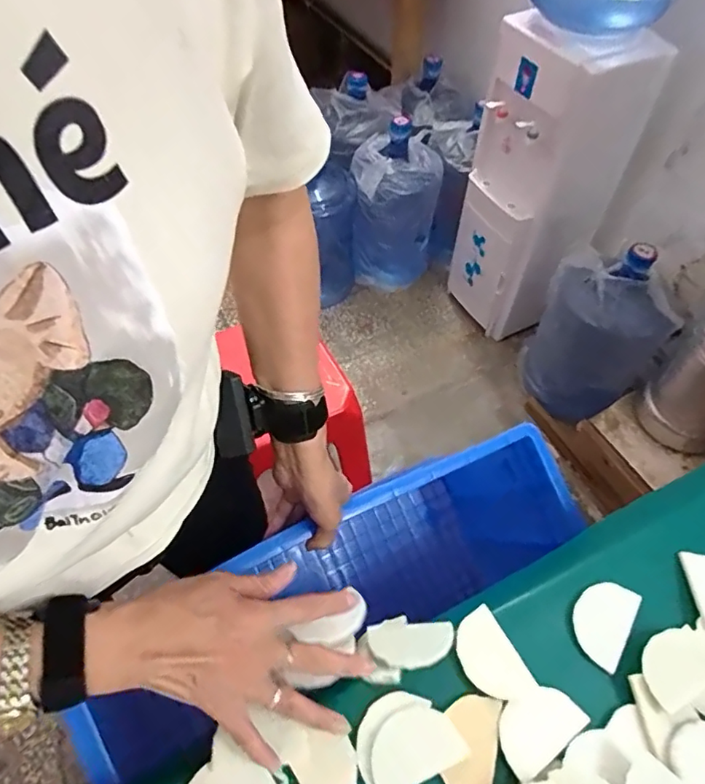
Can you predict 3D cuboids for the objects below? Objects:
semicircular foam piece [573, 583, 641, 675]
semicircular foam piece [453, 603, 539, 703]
[{"bbox_3d":[0.206,0.187,0.444,0.042,0.005,0.068,30,64,18],"label":"semicircular foam piece"},{"bbox_3d":[0.107,0.209,0.424,0.044,0.004,0.066,-23,56,-16],"label":"semicircular foam piece"}]

